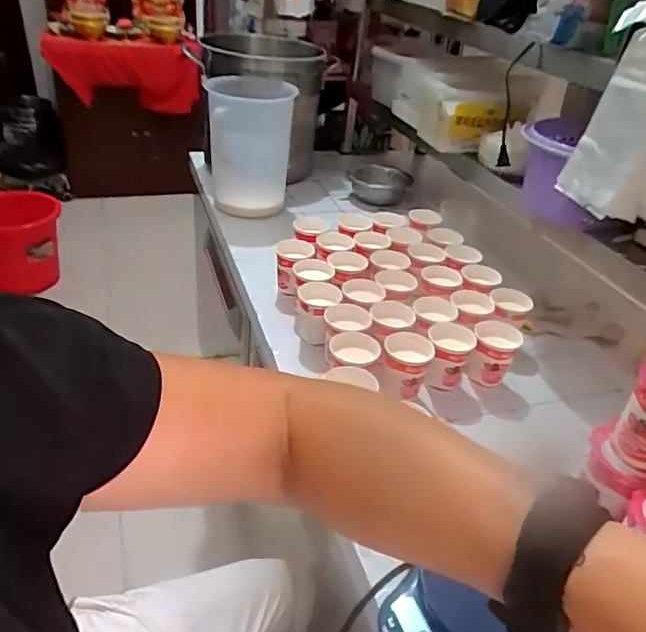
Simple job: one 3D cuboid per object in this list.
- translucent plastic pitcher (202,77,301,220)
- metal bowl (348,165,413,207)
[{"bbox_3d":[-0.159,-0.366,1.222,0.176,0.255,0.182,6,34,-1],"label":"translucent plastic pitcher"},{"bbox_3d":[0.144,-0.339,1.408,0.157,0.055,0.169,12,35,8],"label":"metal bowl"}]

